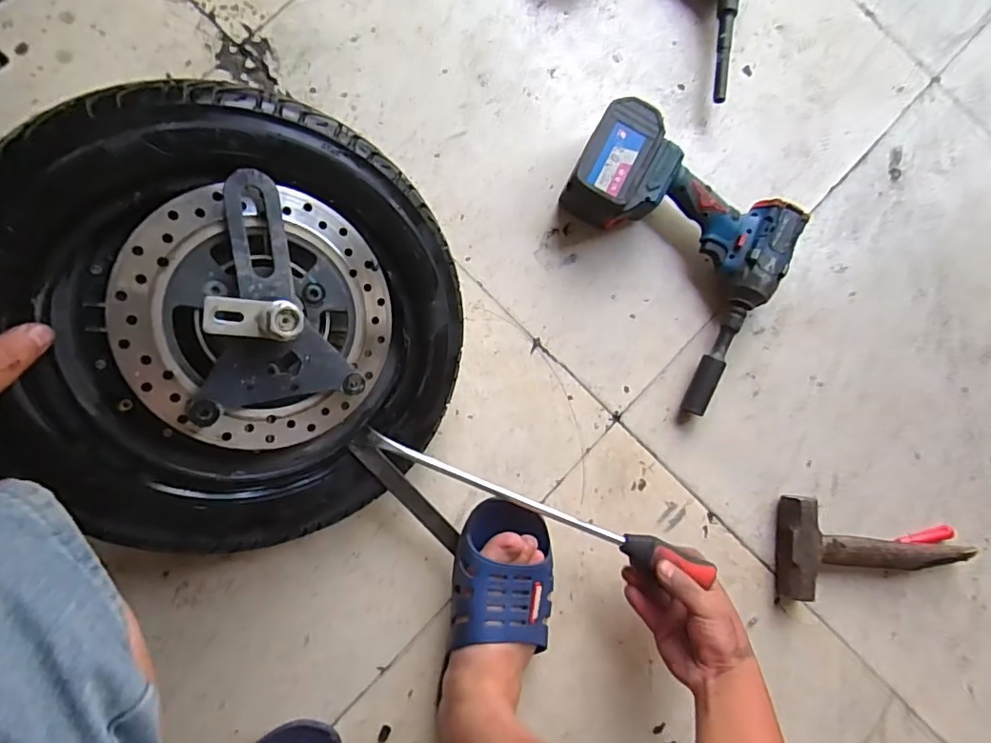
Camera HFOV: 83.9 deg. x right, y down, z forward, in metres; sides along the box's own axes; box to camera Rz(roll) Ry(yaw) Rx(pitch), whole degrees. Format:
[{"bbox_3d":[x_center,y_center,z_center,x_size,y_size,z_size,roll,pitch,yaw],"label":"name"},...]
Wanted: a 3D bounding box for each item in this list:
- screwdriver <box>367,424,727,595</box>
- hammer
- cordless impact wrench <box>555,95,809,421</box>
[{"bbox_3d":[0.044,0.130,0.525,0.349,0.030,0.025,22,84,-2],"label":"screwdriver"},{"bbox_3d":[0.429,0.213,0.624,0.224,0.041,0.115,9,85,-4],"label":"hammer"},{"bbox_3d":[0.180,-0.126,0.606,0.259,0.077,0.231,32,84,-2],"label":"cordless impact wrench"}]

